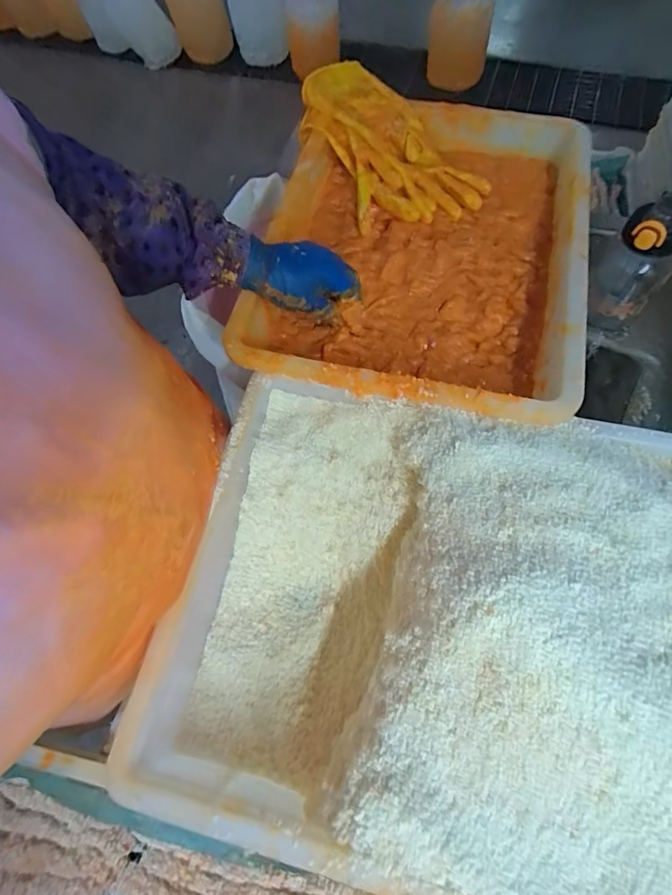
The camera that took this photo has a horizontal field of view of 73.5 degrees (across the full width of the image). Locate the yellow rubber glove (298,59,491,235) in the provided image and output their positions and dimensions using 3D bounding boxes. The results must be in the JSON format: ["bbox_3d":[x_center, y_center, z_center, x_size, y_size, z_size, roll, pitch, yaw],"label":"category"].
[{"bbox_3d":[0.065,-0.470,0.673,0.181,0.032,0.331,-22,66,-6],"label":"yellow rubber glove"}]

